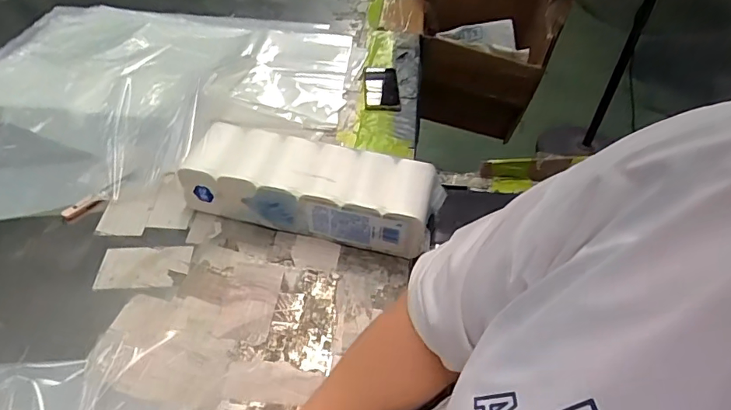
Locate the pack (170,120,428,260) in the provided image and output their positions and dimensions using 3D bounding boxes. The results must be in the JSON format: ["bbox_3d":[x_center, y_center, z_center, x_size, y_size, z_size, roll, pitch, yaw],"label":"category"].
[{"bbox_3d":[-0.088,-0.030,0.778,0.384,0.101,0.131,12,45,8],"label":"pack"}]

